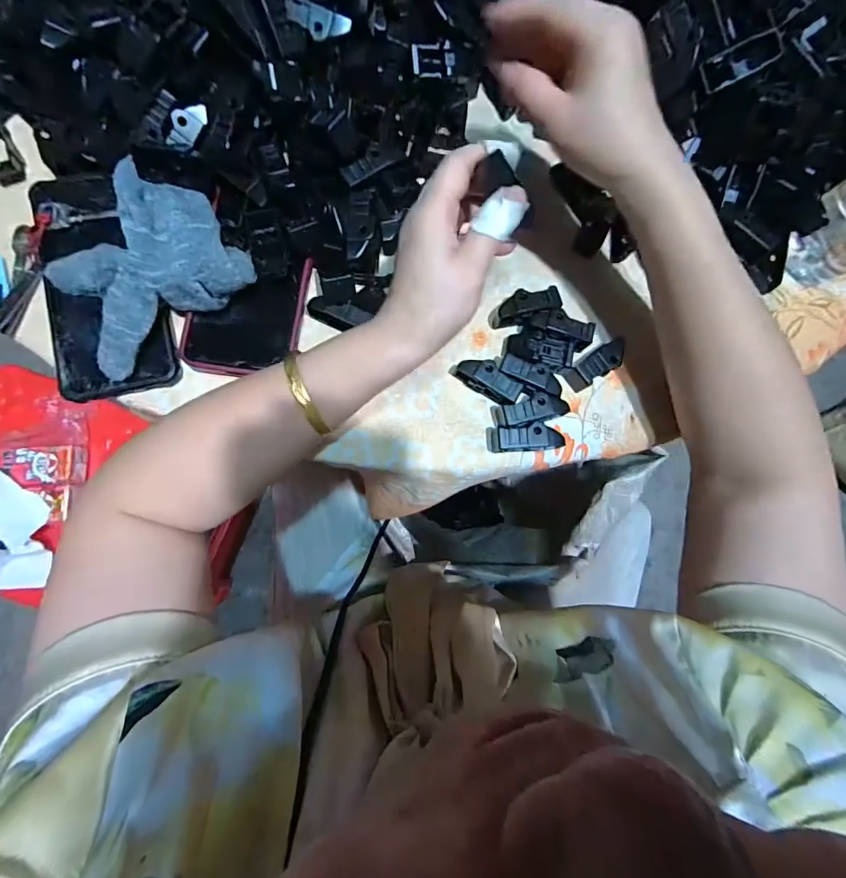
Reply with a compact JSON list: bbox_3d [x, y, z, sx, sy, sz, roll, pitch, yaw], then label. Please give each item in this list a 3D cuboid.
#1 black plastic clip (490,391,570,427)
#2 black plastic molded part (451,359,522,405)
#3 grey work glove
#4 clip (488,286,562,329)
[{"bbox_3d":[0.077,-0.020,0.325,0.053,0.019,0.021,-11,82,7],"label":"black plastic clip"},{"bbox_3d":[0.047,-0.043,0.326,0.048,0.018,0.019,30,80,0],"label":"black plastic molded part"},{"bbox_3d":[-0.190,-0.124,0.293,0.115,0.036,0.119,-35,86,-9],"label":"grey work glove"},{"bbox_3d":[0.077,-0.099,0.340,0.050,0.023,0.021,-22,84,-8],"label":"clip"}]

